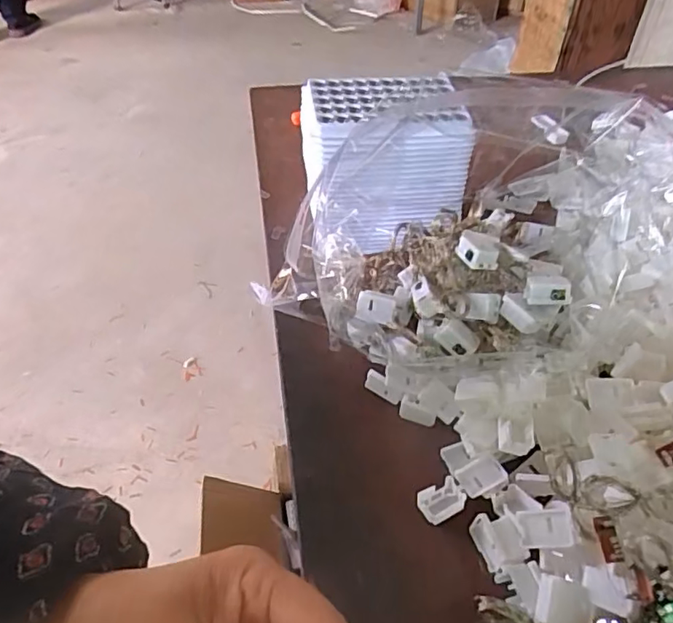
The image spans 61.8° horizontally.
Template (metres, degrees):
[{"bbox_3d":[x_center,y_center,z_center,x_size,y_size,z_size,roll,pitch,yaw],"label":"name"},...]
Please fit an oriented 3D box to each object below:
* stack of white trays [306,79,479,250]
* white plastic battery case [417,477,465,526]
[{"bbox_3d":[0.035,-0.127,0.483,0.133,0.111,0.104,-8,45,-10],"label":"stack of white trays"},{"bbox_3d":[0.063,0.115,0.340,0.025,0.011,0.021,-16,47,-17],"label":"white plastic battery case"}]

